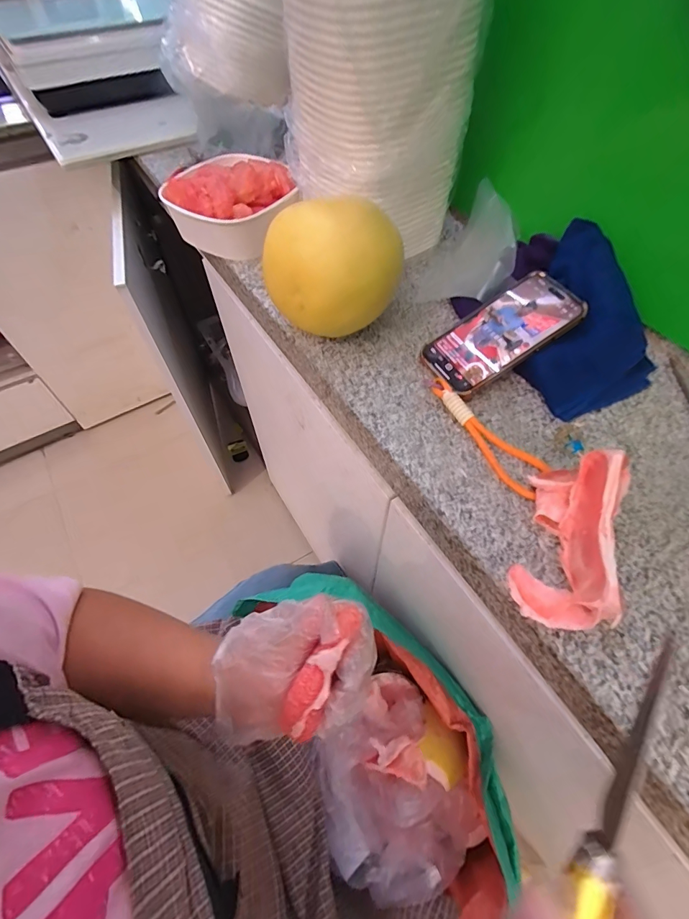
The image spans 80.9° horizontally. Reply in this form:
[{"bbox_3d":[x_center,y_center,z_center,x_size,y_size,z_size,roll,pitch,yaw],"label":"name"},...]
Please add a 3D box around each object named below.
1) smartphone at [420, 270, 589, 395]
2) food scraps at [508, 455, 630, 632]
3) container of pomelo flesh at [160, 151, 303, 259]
[{"bbox_3d":[0.153,-0.123,0.396,0.146,0.007,0.071,-34,64,3],"label":"smartphone"},{"bbox_3d":[0.154,0.054,0.283,0.054,0.065,0.115,13,60,10],"label":"food scraps"},{"bbox_3d":[-0.146,-0.329,0.523,0.154,0.081,0.141,-20,60,-10],"label":"container of pomelo flesh"}]

